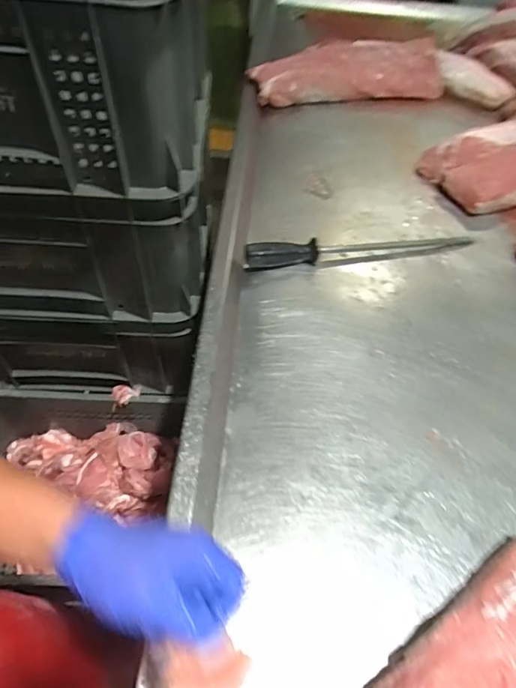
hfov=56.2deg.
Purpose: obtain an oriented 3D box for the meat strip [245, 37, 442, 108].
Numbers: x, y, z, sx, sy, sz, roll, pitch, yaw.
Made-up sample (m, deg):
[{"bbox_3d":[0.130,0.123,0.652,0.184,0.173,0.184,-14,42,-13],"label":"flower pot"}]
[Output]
[{"bbox_3d":[0.206,-0.637,1.136,0.451,0.080,0.144,-10,56,-10],"label":"meat strip"}]

